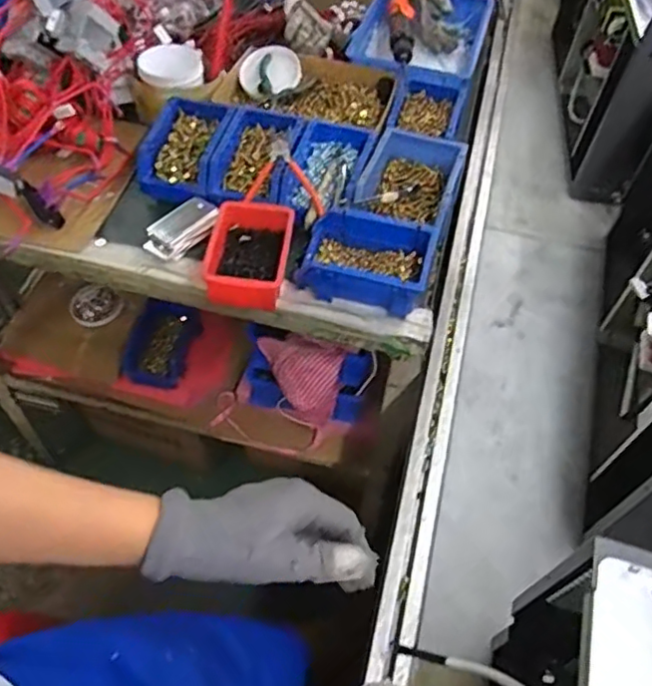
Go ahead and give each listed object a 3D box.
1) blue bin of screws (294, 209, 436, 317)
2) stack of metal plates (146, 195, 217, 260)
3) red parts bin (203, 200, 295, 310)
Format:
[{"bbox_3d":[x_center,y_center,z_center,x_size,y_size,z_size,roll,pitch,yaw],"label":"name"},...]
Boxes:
[{"bbox_3d":[0.052,-0.106,0.772,0.157,0.065,0.100,15,56,9],"label":"blue bin of screws"},{"bbox_3d":[-0.195,-0.152,0.823,0.060,0.031,0.106,37,62,22],"label":"stack of metal plates"},{"bbox_3d":[-0.097,-0.118,0.784,0.100,0.058,0.155,5,55,2],"label":"red parts bin"}]

